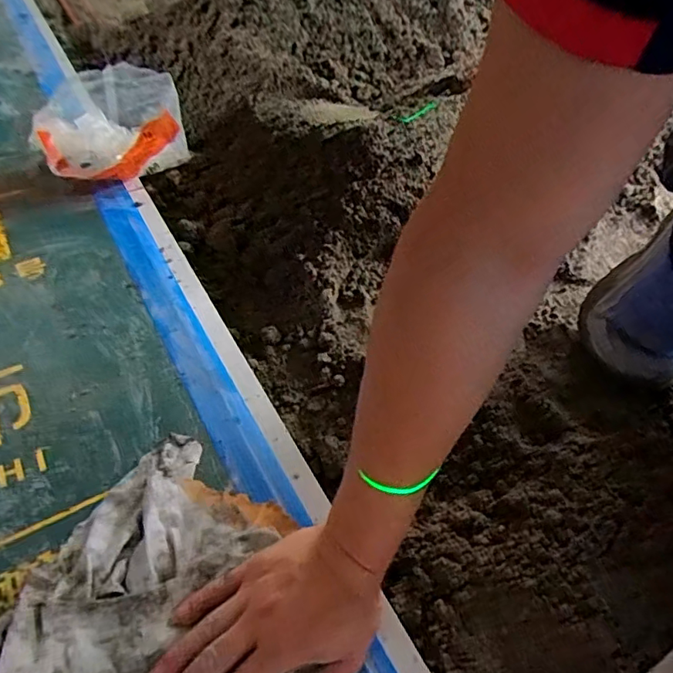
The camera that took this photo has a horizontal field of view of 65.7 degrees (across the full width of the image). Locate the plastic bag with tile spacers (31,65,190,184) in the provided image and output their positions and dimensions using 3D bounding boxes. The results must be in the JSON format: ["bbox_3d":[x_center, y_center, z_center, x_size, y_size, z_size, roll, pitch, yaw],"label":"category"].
[{"bbox_3d":[-0.315,-0.304,0.736,0.188,0.128,0.157,-13,52,-15],"label":"plastic bag with tile spacers"}]

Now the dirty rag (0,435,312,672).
[{"bbox_3d":[-0.094,0.208,0.358,0.289,0.048,0.201,33,54,22],"label":"dirty rag"}]

